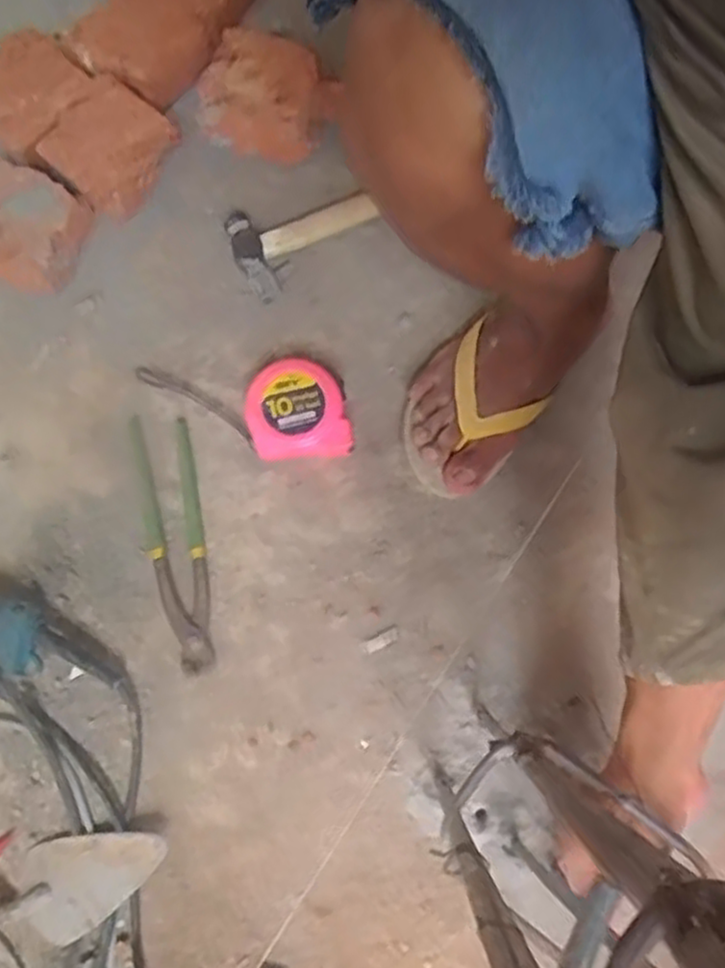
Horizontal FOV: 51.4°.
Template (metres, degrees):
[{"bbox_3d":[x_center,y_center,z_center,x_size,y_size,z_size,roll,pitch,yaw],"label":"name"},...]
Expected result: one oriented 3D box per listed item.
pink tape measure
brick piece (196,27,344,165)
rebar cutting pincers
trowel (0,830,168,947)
[{"bbox_3d":[-0.057,-0.064,0.663,0.084,0.052,0.084,-9,75,-3],"label":"pink tape measure"},{"bbox_3d":[-0.094,-0.381,0.729,0.133,0.035,0.127,0,74,0],"label":"brick piece"},{"bbox_3d":[-0.162,0.048,0.648,0.048,0.016,0.226,-11,75,-3],"label":"rebar cutting pincers"},{"bbox_3d":[-0.281,0.330,0.564,0.269,0.049,0.073,-19,75,-19],"label":"trowel"}]

